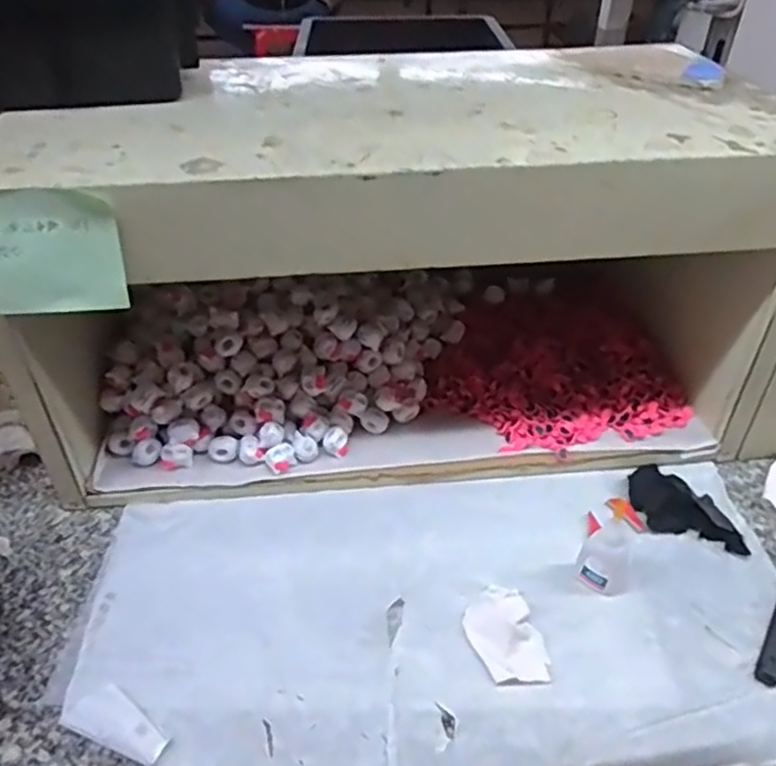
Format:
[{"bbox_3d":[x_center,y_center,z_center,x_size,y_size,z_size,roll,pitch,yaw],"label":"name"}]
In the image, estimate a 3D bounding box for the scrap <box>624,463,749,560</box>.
[{"bbox_3d":[0.234,0.103,0.541,0.053,0.023,0.103,-21,44,-24],"label":"scrap"}]

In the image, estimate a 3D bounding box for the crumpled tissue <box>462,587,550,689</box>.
[{"bbox_3d":[0.080,0.175,0.464,0.047,0.006,0.070,-9,40,-11],"label":"crumpled tissue"}]

